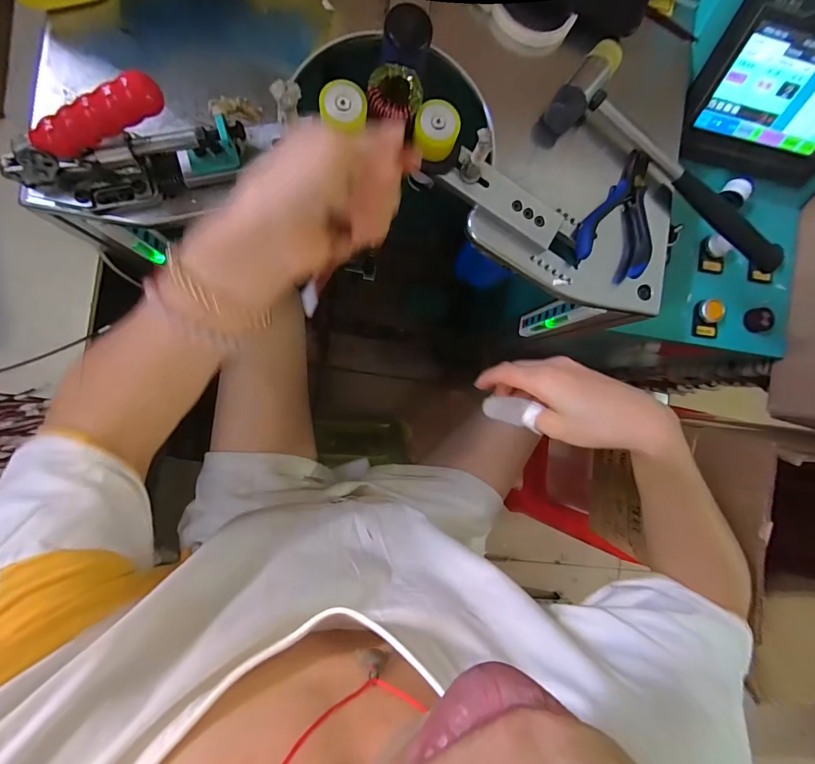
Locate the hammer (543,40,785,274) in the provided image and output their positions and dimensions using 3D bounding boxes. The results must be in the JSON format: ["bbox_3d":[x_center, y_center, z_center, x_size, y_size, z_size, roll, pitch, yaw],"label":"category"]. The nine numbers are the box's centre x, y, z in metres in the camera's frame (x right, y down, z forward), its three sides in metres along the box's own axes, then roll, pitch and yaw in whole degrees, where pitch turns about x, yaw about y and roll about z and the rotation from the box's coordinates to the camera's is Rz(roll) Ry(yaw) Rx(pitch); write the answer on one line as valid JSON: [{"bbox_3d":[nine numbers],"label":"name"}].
[{"bbox_3d":[0.245,-0.197,0.360,0.255,0.034,0.073,34,86,-6],"label":"hammer"}]

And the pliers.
[{"bbox_3d":[0.199,-0.159,0.359,0.067,0.024,0.116,21,87,-7],"label":"pliers"}]

